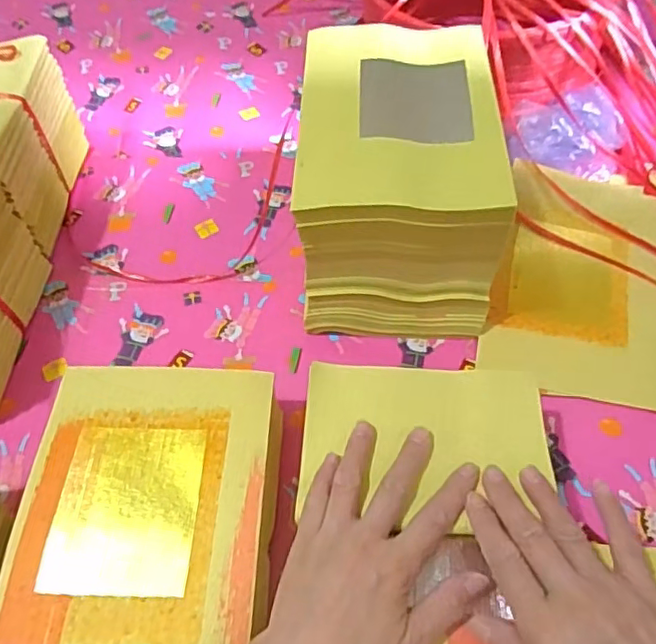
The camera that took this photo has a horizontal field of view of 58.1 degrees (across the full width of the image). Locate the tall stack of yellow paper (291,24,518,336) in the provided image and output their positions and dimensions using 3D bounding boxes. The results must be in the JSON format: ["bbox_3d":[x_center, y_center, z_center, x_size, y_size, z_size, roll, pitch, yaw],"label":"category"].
[{"bbox_3d":[0.058,-0.125,0.516,0.150,0.150,0.222,2,57,2],"label":"tall stack of yellow paper"}]

